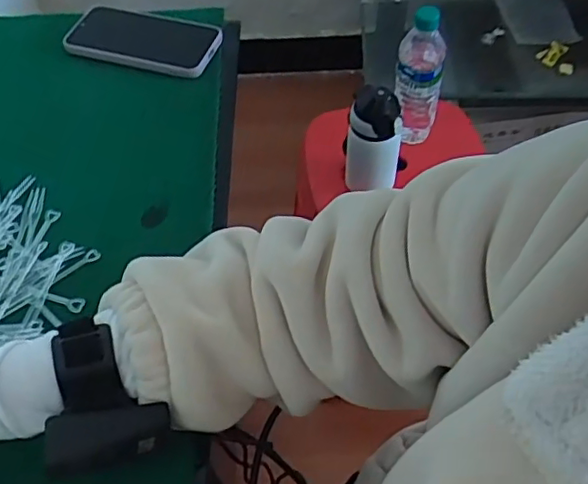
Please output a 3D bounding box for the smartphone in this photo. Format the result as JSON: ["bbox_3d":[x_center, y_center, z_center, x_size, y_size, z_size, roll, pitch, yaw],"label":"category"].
[{"bbox_3d":[-0.159,-0.219,0.650,0.157,0.014,0.080,14,55,12],"label":"smartphone"}]

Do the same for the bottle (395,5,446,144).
[{"bbox_3d":[0.180,-0.235,0.884,0.065,0.212,0.054,8,54,7],"label":"bottle"}]

